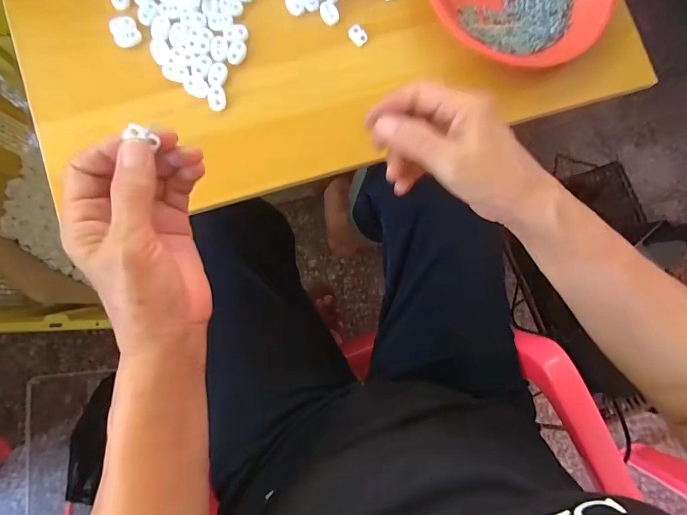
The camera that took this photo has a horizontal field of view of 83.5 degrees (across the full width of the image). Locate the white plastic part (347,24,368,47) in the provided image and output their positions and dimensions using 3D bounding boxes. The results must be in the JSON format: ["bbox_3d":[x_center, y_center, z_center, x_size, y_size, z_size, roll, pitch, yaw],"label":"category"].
[{"bbox_3d":[0.014,-0.218,0.378,0.020,0.006,0.013,44,81,1],"label":"white plastic part"}]

